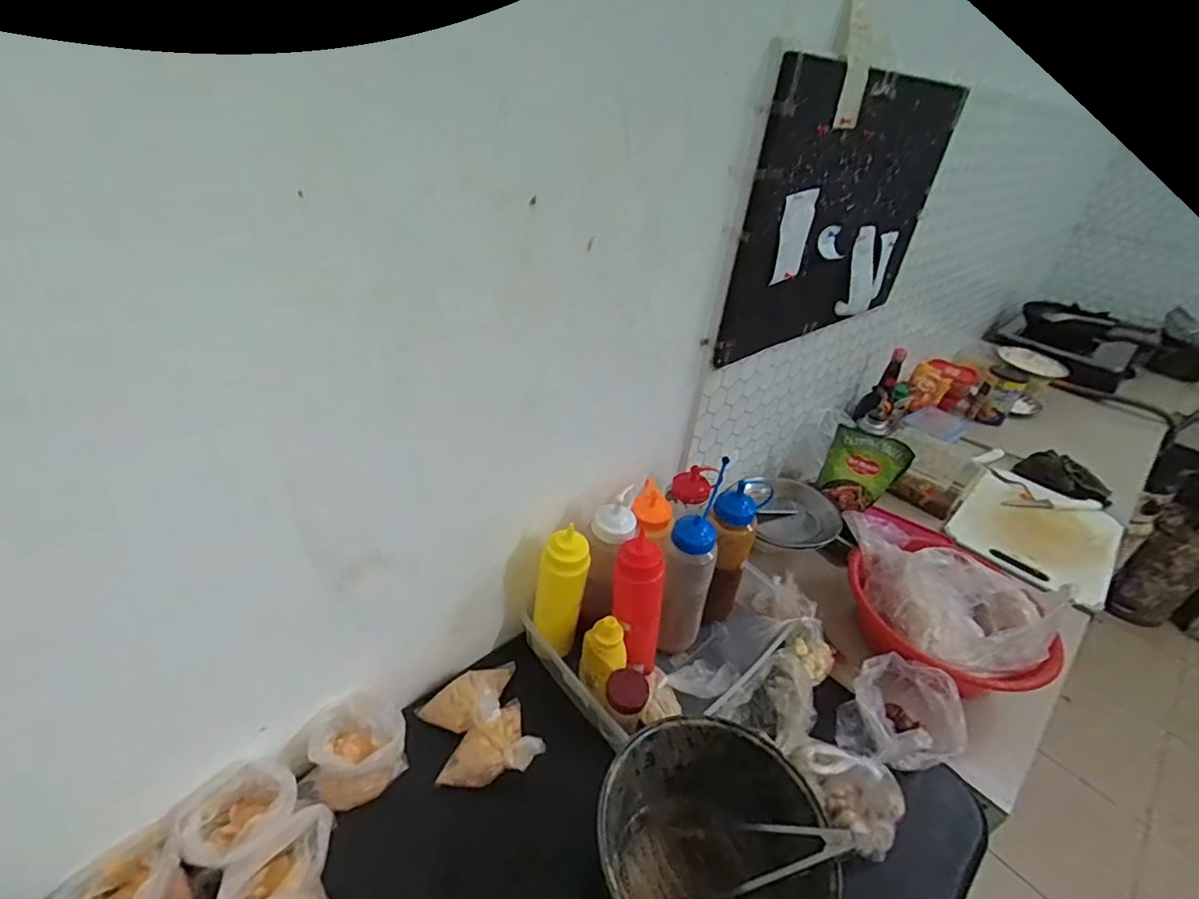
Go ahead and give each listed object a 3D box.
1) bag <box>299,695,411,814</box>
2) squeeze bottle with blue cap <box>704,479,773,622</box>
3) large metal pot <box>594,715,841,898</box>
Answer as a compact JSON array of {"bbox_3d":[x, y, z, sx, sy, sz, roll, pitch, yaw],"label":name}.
[{"bbox_3d":[-0.290,0.357,0.655,0.114,0.082,0.085,-14,40,-29],"label":"bag"},{"bbox_3d":[0.198,0.157,0.850,0.069,0.249,0.054,-9,37,-22],"label":"squeeze bottle with blue cap"},{"bbox_3d":[0.114,0.428,0.599,0.218,0.162,0.202,5,34,-3],"label":"large metal pot"}]

